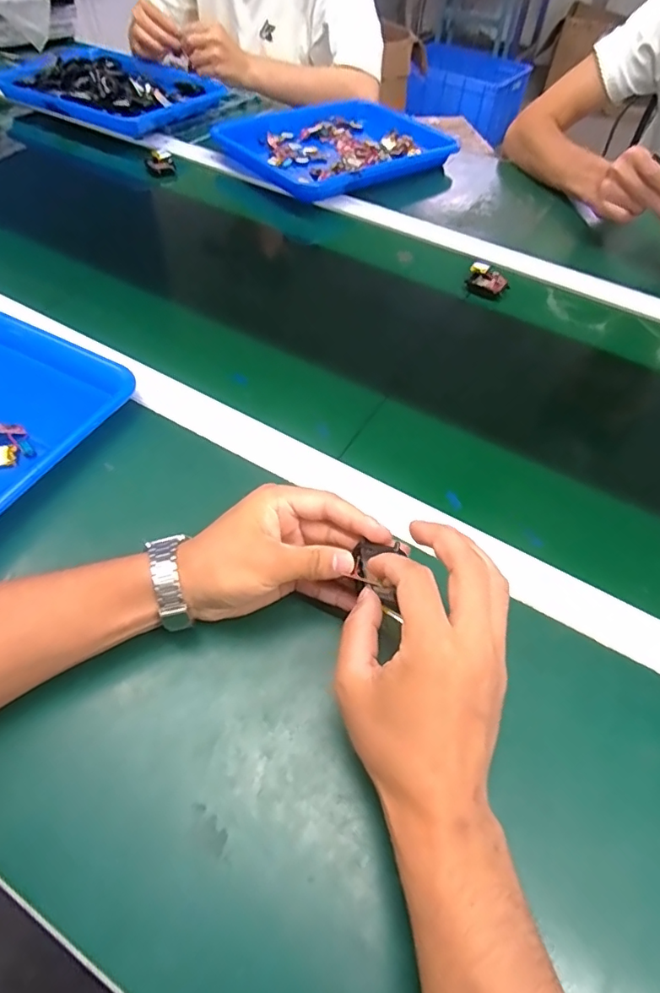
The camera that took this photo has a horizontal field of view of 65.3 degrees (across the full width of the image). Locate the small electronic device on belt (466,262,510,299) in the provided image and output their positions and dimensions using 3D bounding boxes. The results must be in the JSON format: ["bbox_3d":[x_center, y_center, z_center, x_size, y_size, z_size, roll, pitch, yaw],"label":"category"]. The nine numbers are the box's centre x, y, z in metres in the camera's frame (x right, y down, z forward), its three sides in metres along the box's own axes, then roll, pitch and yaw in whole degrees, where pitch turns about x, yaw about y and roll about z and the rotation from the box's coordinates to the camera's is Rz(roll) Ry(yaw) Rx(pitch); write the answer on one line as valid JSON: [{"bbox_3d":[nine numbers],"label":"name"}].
[{"bbox_3d":[0.187,-0.256,0.612,0.049,0.020,0.034,28,56,15],"label":"small electronic device on belt"}]

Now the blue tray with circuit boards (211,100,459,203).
[{"bbox_3d":[0.015,-0.553,0.813,0.315,0.034,0.252,-32,62,-24],"label":"blue tray with circuit boards"}]

